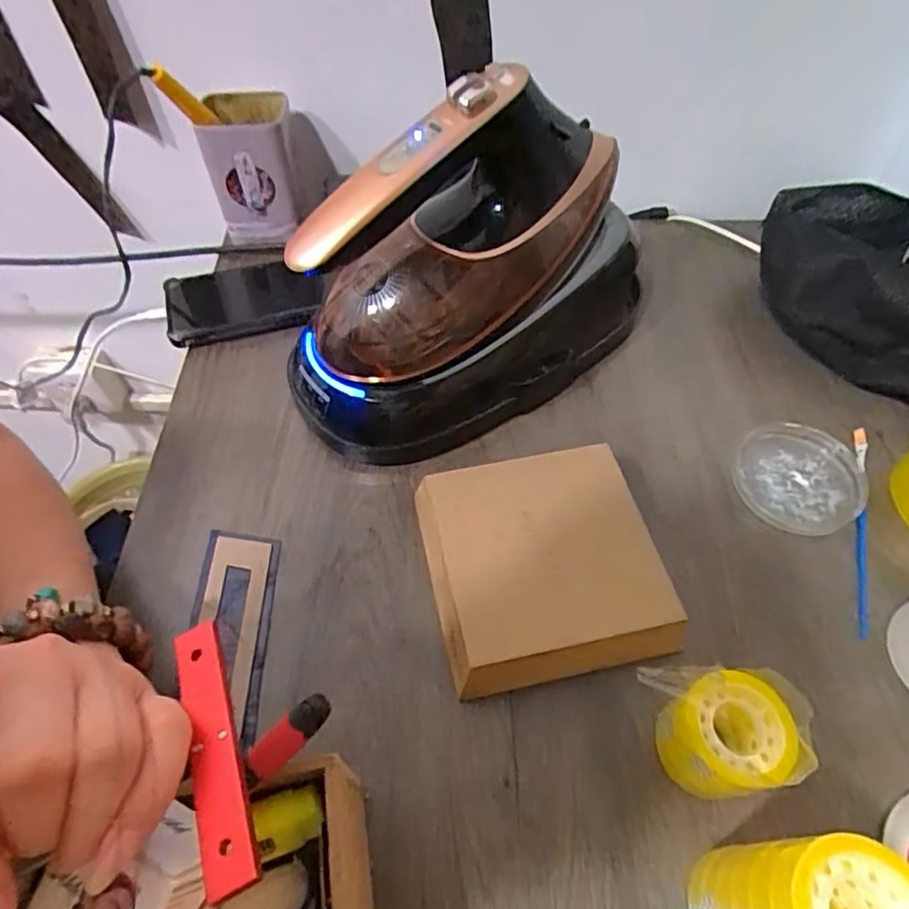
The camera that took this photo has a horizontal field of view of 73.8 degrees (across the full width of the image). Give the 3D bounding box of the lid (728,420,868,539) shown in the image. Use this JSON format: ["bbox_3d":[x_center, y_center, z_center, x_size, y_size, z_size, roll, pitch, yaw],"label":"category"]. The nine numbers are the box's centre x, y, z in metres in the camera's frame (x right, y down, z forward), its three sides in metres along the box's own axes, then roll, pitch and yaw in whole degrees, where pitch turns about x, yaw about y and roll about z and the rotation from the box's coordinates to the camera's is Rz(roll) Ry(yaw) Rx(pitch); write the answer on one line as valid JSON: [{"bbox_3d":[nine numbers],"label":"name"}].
[{"bbox_3d":[0.245,0.016,0.429,0.085,0.015,0.082,0,55,0],"label":"lid"}]

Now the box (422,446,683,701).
[{"bbox_3d":[0.051,0.067,0.374,0.129,0.044,0.135,-11,55,-7],"label":"box"}]

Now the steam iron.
[{"bbox_3d":[0.014,-0.123,0.411,0.259,0.205,0.127,-30,60,-19],"label":"steam iron"}]

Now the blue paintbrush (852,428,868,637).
[{"bbox_3d":[0.277,0.044,0.410,0.011,0.011,0.163,16,56,12],"label":"blue paintbrush"}]

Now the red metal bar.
[{"bbox_3d":[-0.079,0.095,0.198,0.016,0.004,0.087,-21,48,-14],"label":"red metal bar"}]

